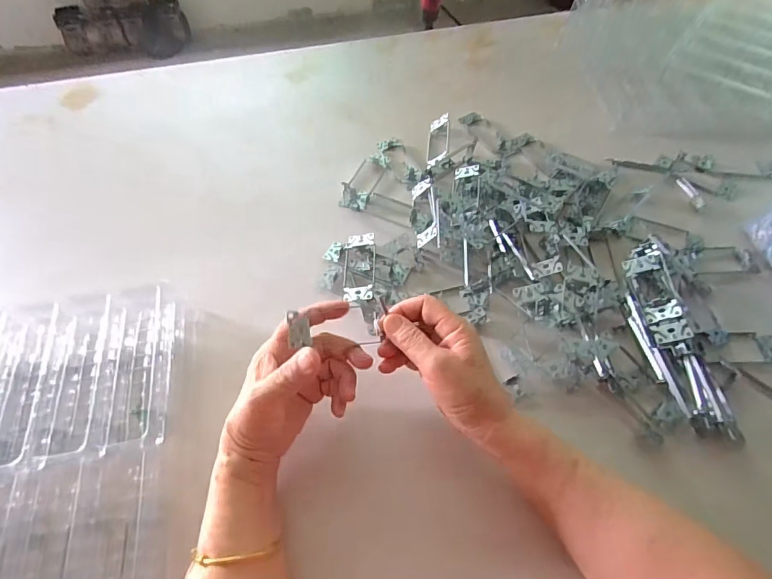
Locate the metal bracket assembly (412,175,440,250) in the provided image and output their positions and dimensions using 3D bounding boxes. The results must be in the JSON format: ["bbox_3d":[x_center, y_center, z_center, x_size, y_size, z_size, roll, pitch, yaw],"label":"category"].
[{"bbox_3d":[0.052,-0.096,0.557,0.040,0.010,0.117,-31,47,32],"label":"metal bracket assembly"}]

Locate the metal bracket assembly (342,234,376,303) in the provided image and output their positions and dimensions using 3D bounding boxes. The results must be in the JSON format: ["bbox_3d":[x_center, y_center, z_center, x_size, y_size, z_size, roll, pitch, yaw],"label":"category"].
[{"bbox_3d":[-0.032,-0.027,0.524,0.038,0.009,0.104,-8,50,10],"label":"metal bracket assembly"}]

